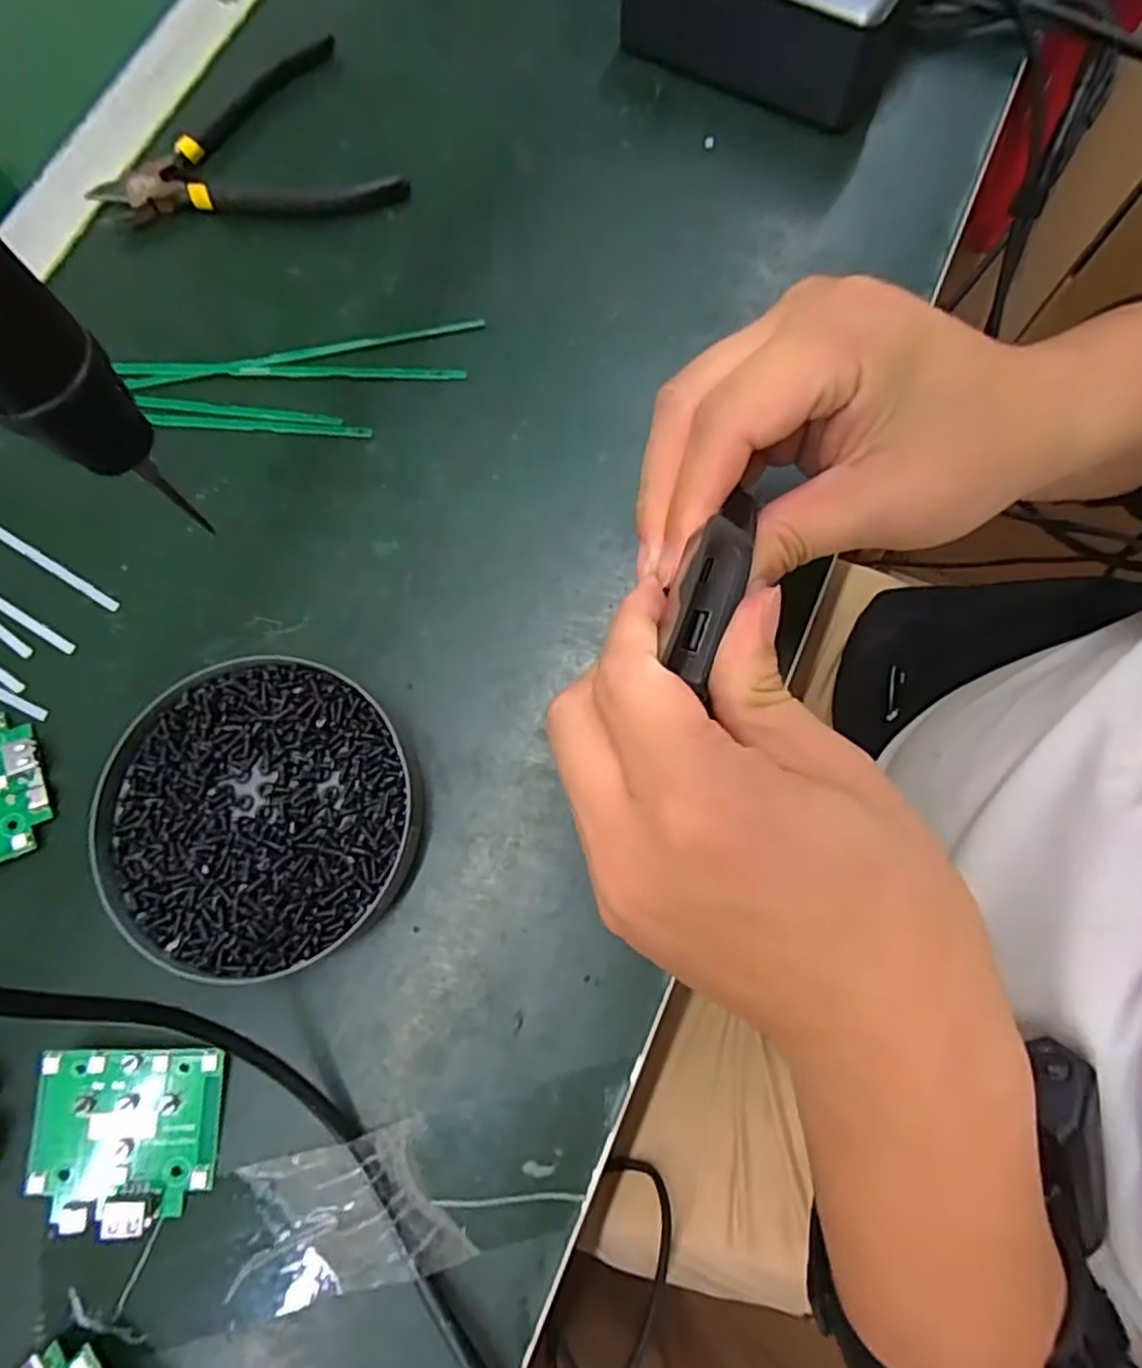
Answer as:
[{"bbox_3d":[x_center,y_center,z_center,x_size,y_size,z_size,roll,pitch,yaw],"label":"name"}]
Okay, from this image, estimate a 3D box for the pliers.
[{"bbox_3d":[-0.167,-0.275,0.358,0.146,0.009,0.114,-15,75,-2],"label":"pliers"}]

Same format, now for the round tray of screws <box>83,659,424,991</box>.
[{"bbox_3d":[-0.115,0.048,0.263,0.117,0.021,0.108,0,75,2],"label":"round tray of screws"}]

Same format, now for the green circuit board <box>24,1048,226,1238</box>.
[{"bbox_3d":[-0.151,0.153,0.239,0.058,0.015,0.054,1,75,2],"label":"green circuit board"}]

